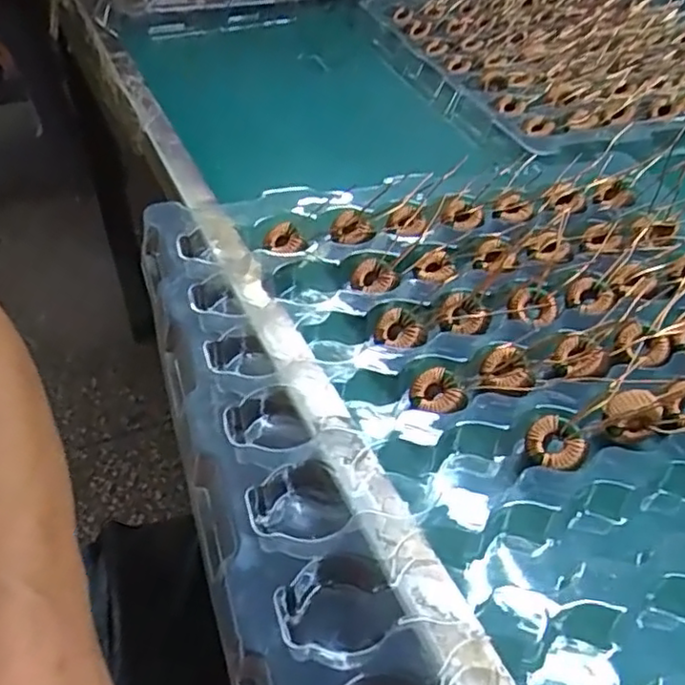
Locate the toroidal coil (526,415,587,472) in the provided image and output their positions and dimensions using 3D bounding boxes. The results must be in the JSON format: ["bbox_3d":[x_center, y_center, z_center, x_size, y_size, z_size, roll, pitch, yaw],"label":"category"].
[{"bbox_3d":[0.080,0.038,0.251,0.017,0.010,0.021,-11,48,-14],"label":"toroidal coil"}]

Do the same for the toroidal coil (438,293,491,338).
[{"bbox_3d":[0.055,-0.013,0.301,0.021,0.007,0.023,2,46,-2],"label":"toroidal coil"}]

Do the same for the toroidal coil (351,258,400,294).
[{"bbox_3d":[0.015,-0.030,0.317,0.022,0.009,0.016,27,50,21],"label":"toroidal coil"}]

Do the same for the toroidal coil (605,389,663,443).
[{"bbox_3d":[0.113,0.028,0.264,0.018,0.020,0.013,-5,46,-9],"label":"toroidal coil"}]

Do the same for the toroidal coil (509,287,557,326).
[{"bbox_3d":[0.088,-0.017,0.308,0.020,0.006,0.022,2,46,-2],"label":"toroidal coil"}]

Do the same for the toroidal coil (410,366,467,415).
[{"bbox_3d":[0.038,0.020,0.267,0.017,0.010,0.024,-25,52,-25],"label":"toroidal coil"}]

